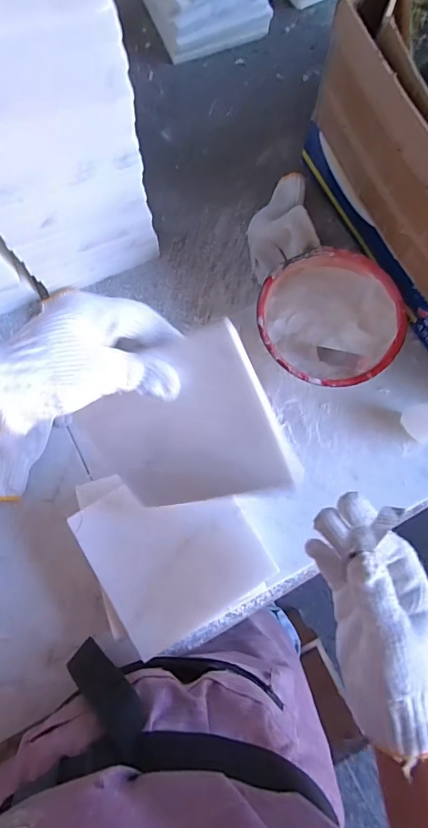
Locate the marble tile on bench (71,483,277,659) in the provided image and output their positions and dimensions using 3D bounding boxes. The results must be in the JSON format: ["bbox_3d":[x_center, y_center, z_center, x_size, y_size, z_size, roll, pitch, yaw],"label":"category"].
[{"bbox_3d":[-0.041,0.129,0.433,0.150,0.009,0.149,-32,81,-5],"label":"marble tile on bench"}]

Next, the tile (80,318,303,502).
[{"bbox_3d":[-0.027,0.018,0.350,0.162,0.013,0.144,-16,121,28],"label":"tile"}]

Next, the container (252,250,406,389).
[{"bbox_3d":[0.136,-0.111,0.527,0.162,0.050,0.162,0,79,1],"label":"container"}]

